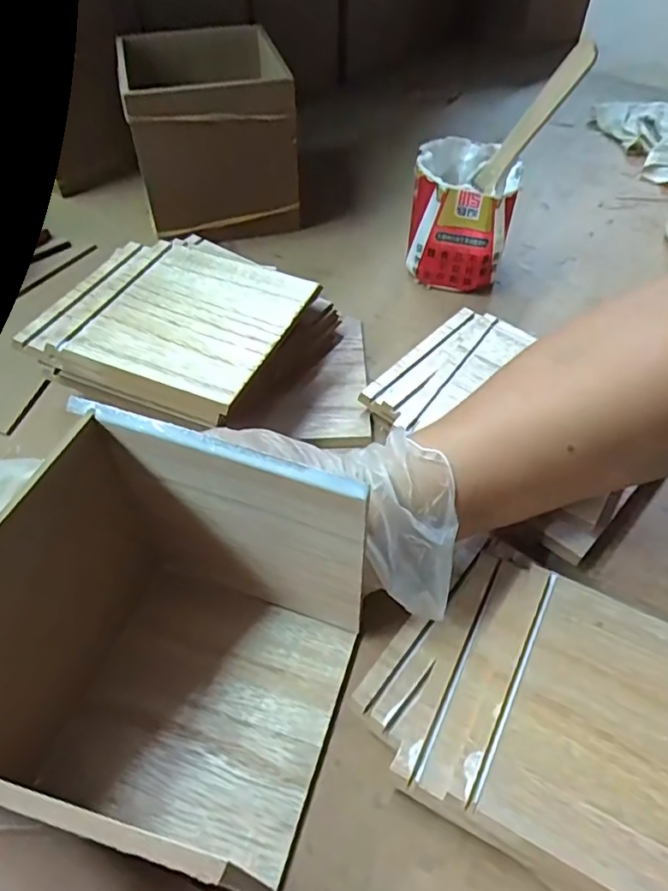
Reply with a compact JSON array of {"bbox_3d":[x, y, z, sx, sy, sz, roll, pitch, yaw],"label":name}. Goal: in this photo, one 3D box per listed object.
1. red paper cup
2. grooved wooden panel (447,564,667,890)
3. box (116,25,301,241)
[{"bbox_3d":[0.086,-0.157,0.400,0.064,0.080,0.064,1,52,-1],"label":"red paper cup"},{"bbox_3d":[0.113,0.109,0.217,0.107,0.004,0.106,24,55,19],"label":"grooved wooden panel"},{"bbox_3d":[-0.093,-0.236,0.438,0.110,0.107,0.116,-12,53,-11],"label":"box"}]

